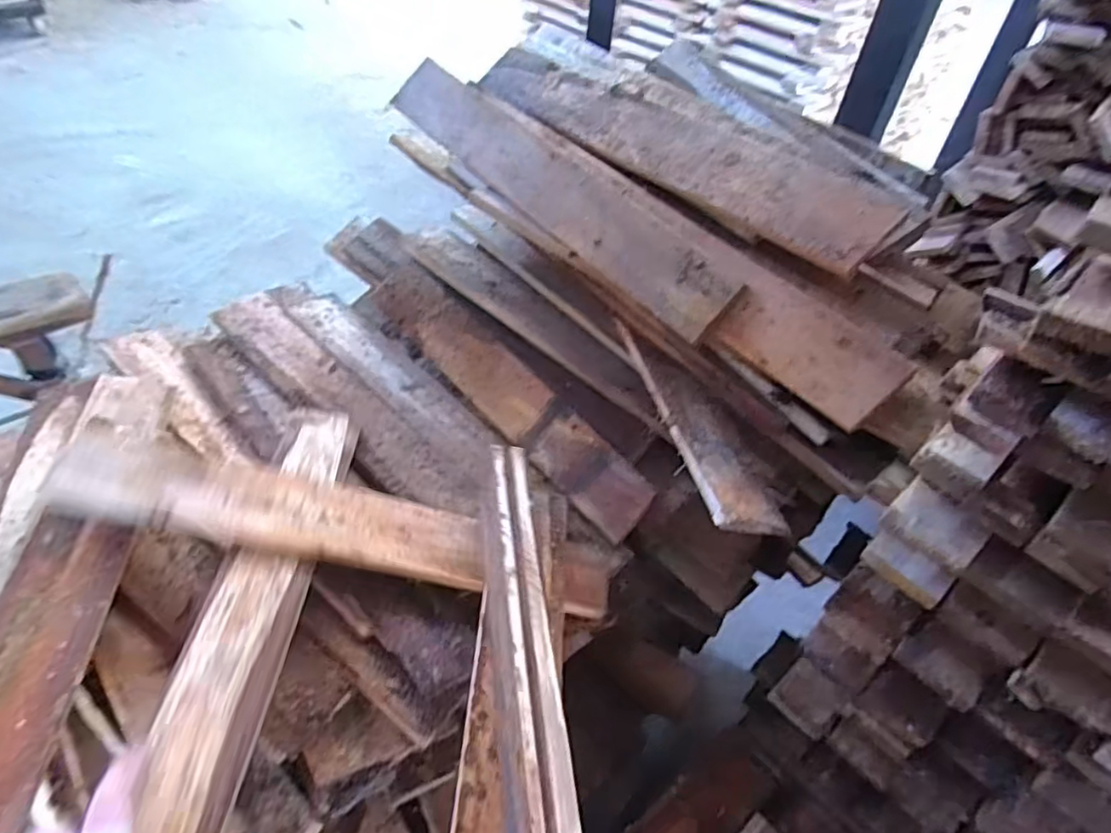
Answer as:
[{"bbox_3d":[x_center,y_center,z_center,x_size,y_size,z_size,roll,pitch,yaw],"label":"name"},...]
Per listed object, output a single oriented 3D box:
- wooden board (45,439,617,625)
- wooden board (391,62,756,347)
[{"bbox_3d":[-0.186,0.099,0.586,0.486,0.023,0.084,14,45,-9],"label":"wooden board"},{"bbox_3d":[-0.013,-0.244,0.668,0.481,0.073,0.012,45,13,25],"label":"wooden board"}]

